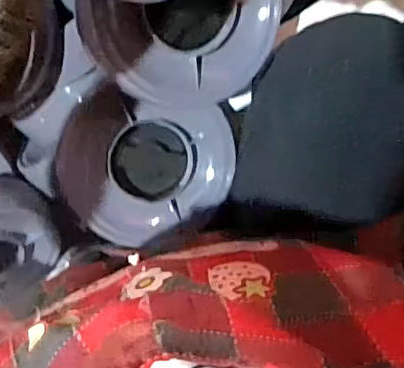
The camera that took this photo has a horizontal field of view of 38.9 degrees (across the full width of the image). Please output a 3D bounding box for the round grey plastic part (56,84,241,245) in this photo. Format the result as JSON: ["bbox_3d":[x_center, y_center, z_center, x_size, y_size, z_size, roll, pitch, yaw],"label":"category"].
[{"bbox_3d":[-0.049,-0.010,0.510,0.148,0.048,0.135,13,96,-3],"label":"round grey plastic part"}]

